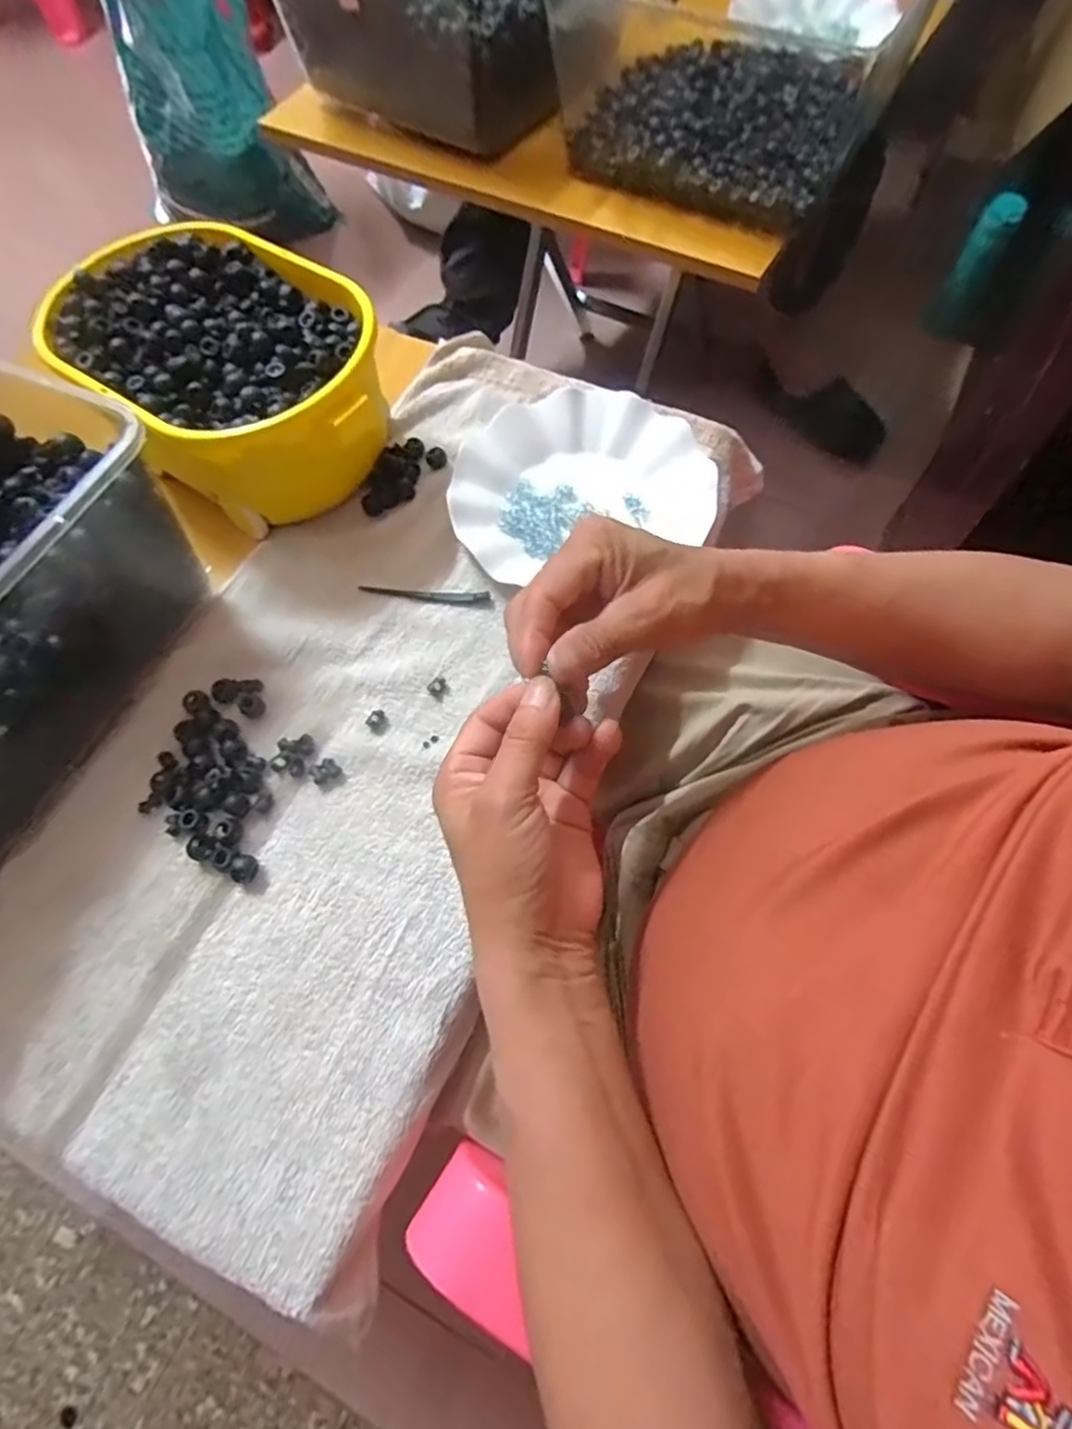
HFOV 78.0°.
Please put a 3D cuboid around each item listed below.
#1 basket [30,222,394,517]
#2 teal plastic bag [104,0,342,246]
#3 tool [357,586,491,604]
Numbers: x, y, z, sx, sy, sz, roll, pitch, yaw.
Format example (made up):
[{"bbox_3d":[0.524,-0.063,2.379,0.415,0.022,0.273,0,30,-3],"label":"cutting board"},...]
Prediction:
[{"bbox_3d":[-0.206,-0.231,0.464,0.228,0.093,0.168,41,73,19],"label":"basket"},{"bbox_3d":[-0.610,-1.195,1.167,0.284,0.595,0.268,39,73,18],"label":"teal plastic bag"},{"bbox_3d":[-0.076,-0.082,0.454,0.089,0.005,0.009,3,66,4],"label":"tool"}]

